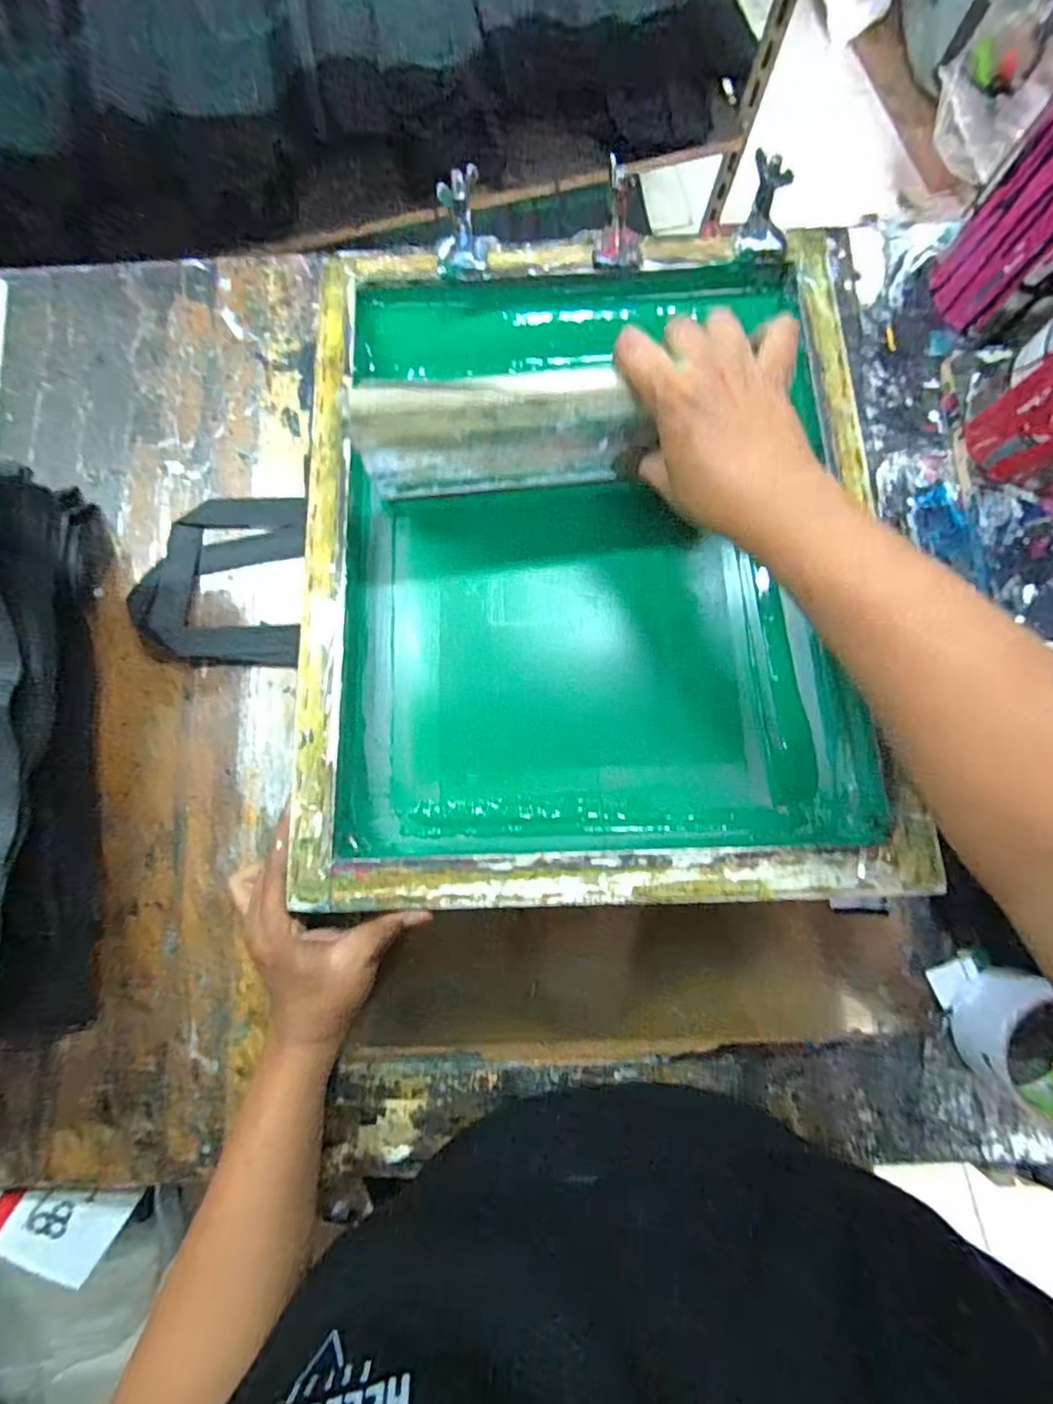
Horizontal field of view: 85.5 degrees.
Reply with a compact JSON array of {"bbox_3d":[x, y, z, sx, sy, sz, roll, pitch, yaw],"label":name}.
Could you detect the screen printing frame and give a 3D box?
[{"bbox_3d":[0.064,-0.147,0.437,0.431,0.056,0.564,-2,73,-1],"label":"screen printing frame"}]

